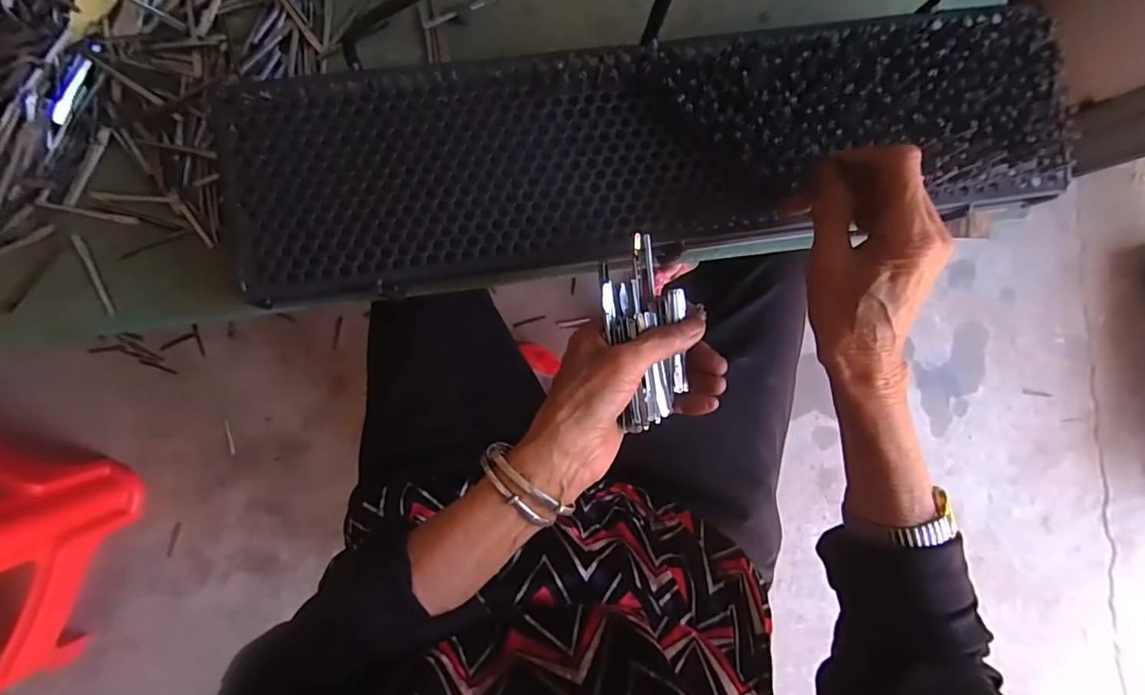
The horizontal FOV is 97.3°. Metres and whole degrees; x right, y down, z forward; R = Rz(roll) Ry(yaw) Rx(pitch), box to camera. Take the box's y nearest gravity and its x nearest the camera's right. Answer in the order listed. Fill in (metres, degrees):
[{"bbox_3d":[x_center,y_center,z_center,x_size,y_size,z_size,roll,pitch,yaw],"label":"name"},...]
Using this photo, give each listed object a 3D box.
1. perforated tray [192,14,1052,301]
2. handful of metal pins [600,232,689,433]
[{"bbox_3d":[0.053,-0.141,0.352,0.582,0.027,0.145,-8,91,0],"label":"perforated tray"},{"bbox_3d":[0.048,-0.009,0.324,0.053,0.018,0.120,-8,92,-5],"label":"handful of metal pins"}]

